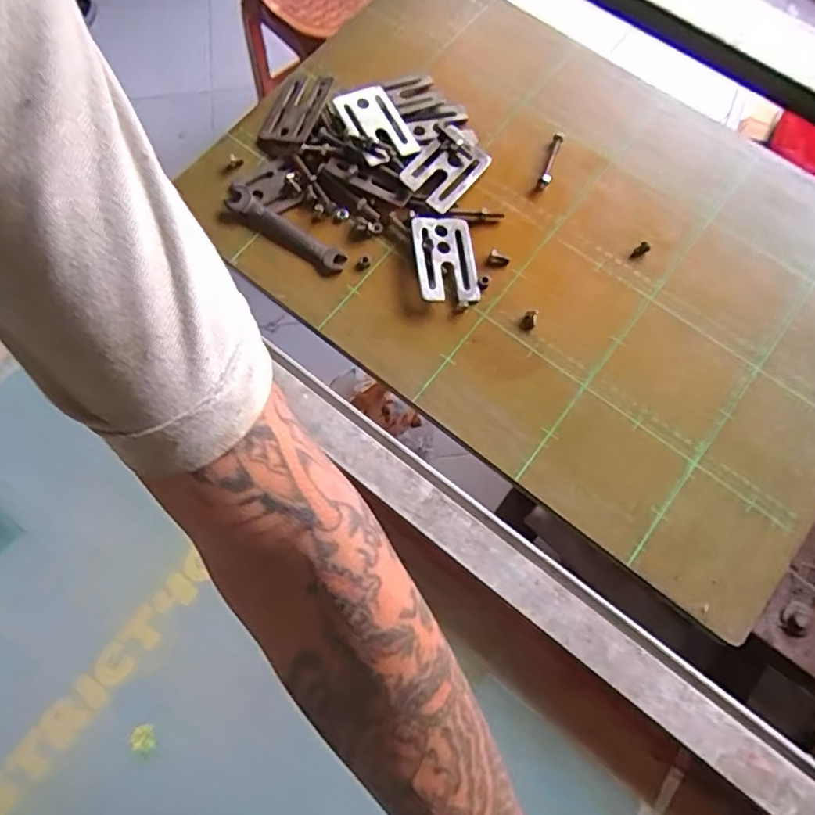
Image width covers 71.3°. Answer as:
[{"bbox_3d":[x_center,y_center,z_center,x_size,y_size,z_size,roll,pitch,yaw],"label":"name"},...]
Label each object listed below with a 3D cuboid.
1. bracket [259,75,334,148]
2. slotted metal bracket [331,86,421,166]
[{"bbox_3d":[-0.108,-0.284,0.545,0.061,0.009,0.078,21,79,24],"label":"bracket"},{"bbox_3d":[-0.030,-0.260,0.523,0.054,0.006,0.084,-30,77,-16],"label":"slotted metal bracket"}]

